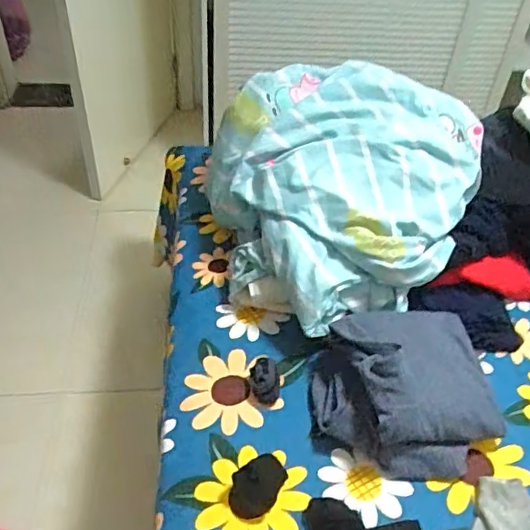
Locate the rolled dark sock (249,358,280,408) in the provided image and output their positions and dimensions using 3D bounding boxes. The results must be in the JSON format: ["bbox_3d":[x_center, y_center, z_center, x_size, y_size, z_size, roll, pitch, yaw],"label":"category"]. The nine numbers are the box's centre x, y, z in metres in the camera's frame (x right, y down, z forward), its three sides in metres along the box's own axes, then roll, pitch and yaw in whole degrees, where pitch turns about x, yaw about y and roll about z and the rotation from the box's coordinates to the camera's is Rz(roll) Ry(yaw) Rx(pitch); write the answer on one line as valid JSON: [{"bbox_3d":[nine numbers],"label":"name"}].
[{"bbox_3d":[0.001,0.186,0.906,0.048,0.045,0.070,0,44,-7],"label":"rolled dark sock"}]

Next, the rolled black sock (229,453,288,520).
[{"bbox_3d":[-0.010,0.310,0.789,0.086,0.032,0.062,-29,53,-31],"label":"rolled black sock"}]

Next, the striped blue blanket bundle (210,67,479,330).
[{"bbox_3d":[0.165,-0.133,1.081,0.474,0.290,0.472,3,43,-3],"label":"striped blue blanket bundle"}]

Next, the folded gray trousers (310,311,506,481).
[{"bbox_3d":[0.218,0.176,0.871,0.271,0.143,0.255,2,43,-5],"label":"folded gray trousers"}]

